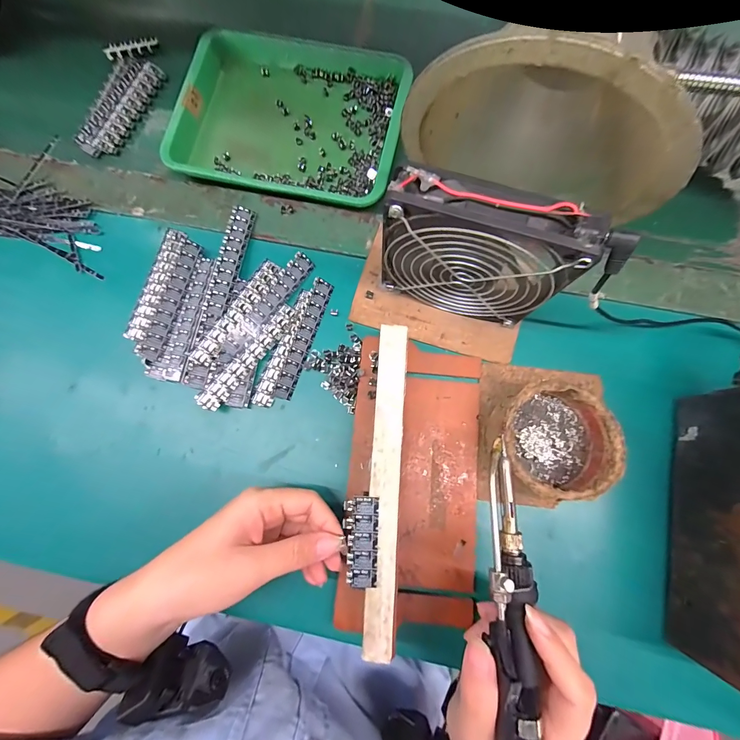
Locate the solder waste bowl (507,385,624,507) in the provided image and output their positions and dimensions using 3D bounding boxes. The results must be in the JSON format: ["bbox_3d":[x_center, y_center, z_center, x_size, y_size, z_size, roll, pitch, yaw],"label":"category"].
[{"bbox_3d":[0.137,0.053,0.248,0.080,0.039,0.077,0,78,1],"label":"solder waste bowl"}]

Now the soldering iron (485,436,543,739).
[{"bbox_3d":[0.077,0.142,0.173,0.025,0.021,0.202,1,77,1],"label":"soldering iron"}]

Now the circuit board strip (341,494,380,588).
[{"bbox_3d":[-0.006,0.112,0.219,0.023,0.005,0.056,0,78,1],"label":"circuit board strip"}]

